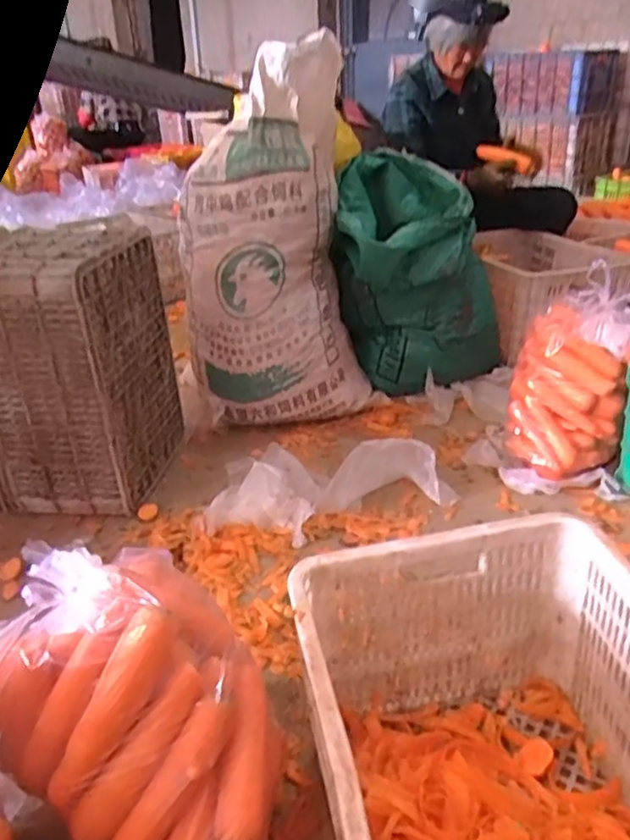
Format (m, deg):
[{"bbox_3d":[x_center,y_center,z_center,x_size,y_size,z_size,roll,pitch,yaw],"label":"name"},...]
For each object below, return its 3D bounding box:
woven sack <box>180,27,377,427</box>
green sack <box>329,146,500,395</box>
[{"bbox_3d":[-0.097,-0.382,1.492,0.380,0.774,0.248,-7,28,-7],"label":"woven sack"},{"bbox_3d":[0.247,-0.351,1.636,0.380,0.502,0.345,2,28,10],"label":"green sack"}]

